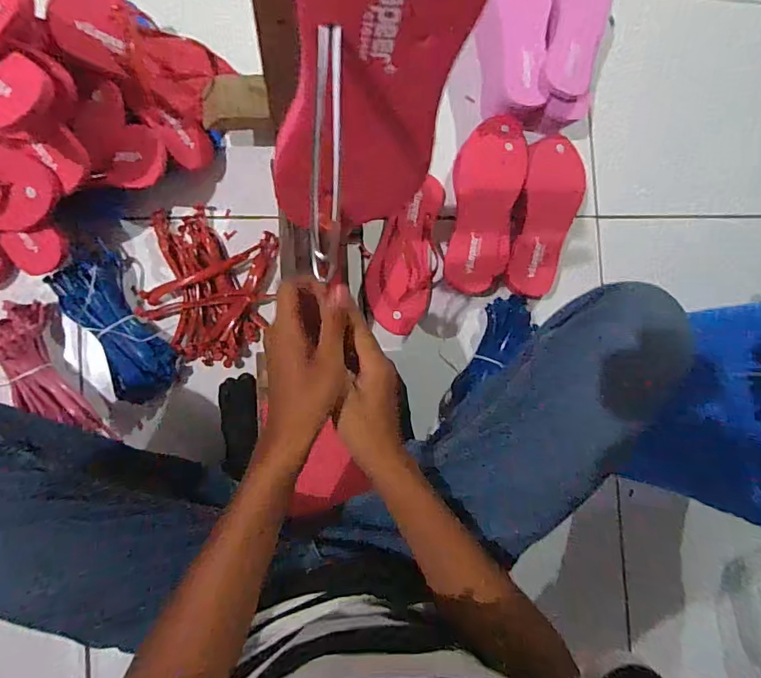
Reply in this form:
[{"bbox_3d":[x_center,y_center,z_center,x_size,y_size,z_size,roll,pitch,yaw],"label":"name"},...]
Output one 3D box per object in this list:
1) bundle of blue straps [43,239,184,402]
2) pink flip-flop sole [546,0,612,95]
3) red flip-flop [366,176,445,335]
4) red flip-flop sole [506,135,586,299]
[{"bbox_3d":[-0.355,-0.012,0.656,0.090,0.048,0.200,-29,93,-9],"label":"bundle of blue straps"},{"bbox_3d":[0.297,-0.482,0.722,0.086,0.018,0.236,11,87,-8],"label":"pink flip-flop sole"},{"bbox_3d":[0.042,-0.135,0.739,0.100,0.035,0.248,12,86,-8],"label":"red flip-flop"},{"bbox_3d":[0.258,-0.185,0.743,0.096,0.019,0.240,10,87,-8],"label":"red flip-flop sole"}]

